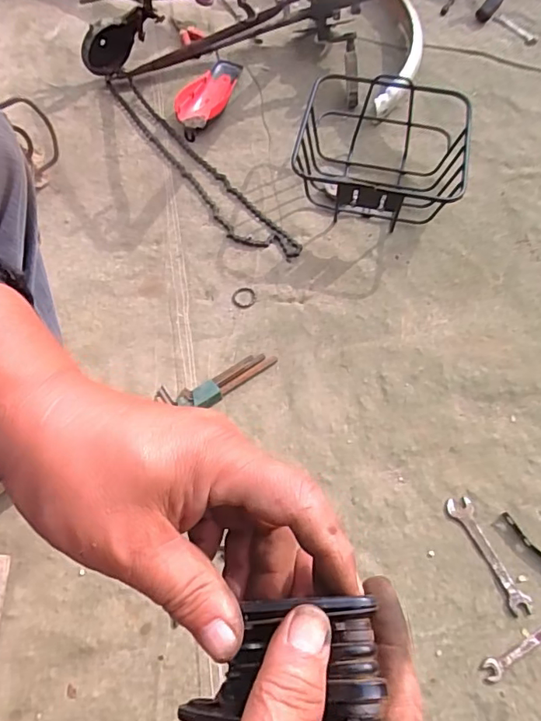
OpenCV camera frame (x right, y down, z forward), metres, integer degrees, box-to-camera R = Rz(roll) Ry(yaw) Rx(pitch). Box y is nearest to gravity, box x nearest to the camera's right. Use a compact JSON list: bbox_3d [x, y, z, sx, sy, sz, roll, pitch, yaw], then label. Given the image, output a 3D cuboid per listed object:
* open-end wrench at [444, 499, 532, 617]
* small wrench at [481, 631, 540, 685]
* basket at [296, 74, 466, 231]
[{"bbox_3d":[0.277,0.244,0.650,0.031,0.004,0.149,-23,67,-11],"label":"open-end wrench"},{"bbox_3d":[0.298,0.339,0.603,0.117,0.004,0.023,-27,68,-13],"label":"small wrench"},{"bbox_3d":[0.179,-0.342,0.846,0.259,0.137,0.250,10,65,4],"label":"basket"}]

